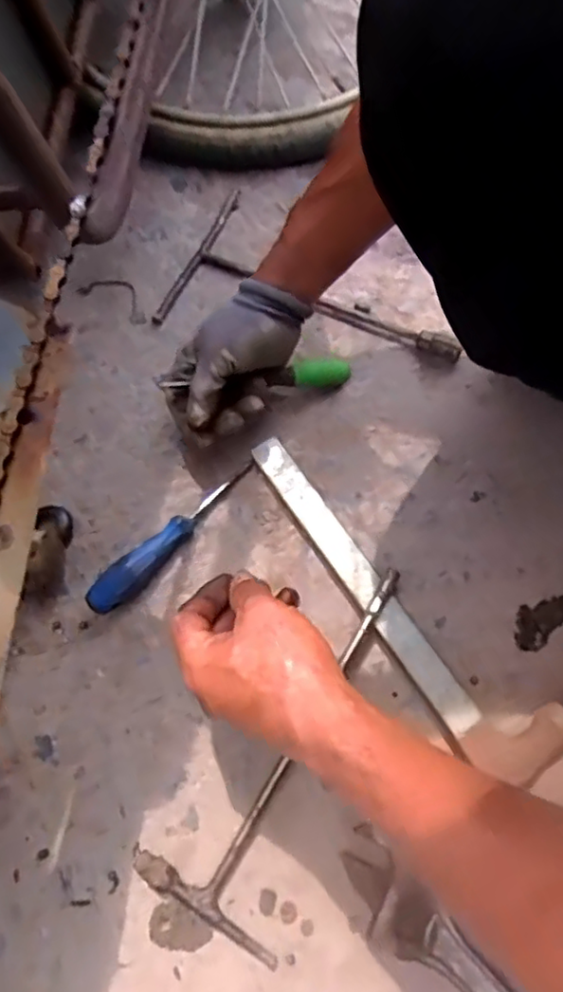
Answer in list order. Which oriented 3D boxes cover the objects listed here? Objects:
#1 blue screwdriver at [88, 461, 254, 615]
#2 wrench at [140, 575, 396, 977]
[{"bbox_3d":[-0.092,0.029,0.538,0.029,0.027,0.175,39,75,15],"label":"blue screwdriver"},{"bbox_3d":[0.014,0.176,0.473,0.109,0.030,0.277,29,73,13],"label":"wrench"}]

